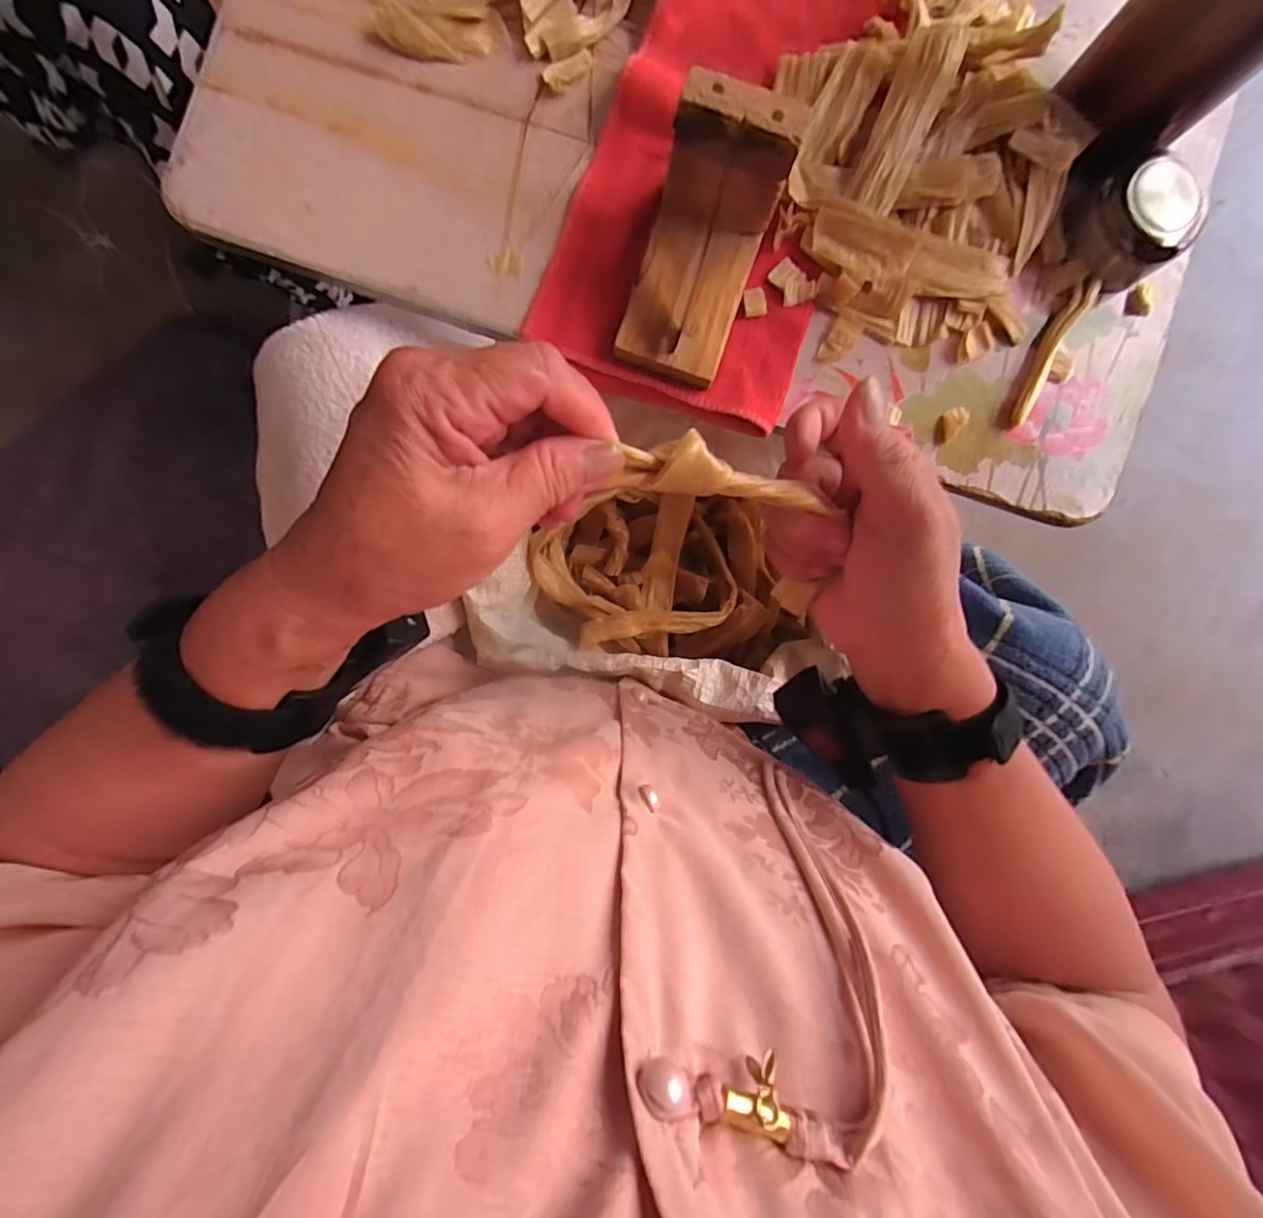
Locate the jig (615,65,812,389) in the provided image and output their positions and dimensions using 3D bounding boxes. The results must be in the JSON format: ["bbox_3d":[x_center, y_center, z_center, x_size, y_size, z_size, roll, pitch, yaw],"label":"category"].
[{"bbox_3d":[0.036,-0.188,0.286,0.060,0.078,0.106,18,88,-2],"label":"jig"}]

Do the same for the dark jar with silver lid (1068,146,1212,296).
[{"bbox_3d":[0.298,-0.231,0.324,0.058,0.039,0.066,-36,91,-3],"label":"dark jar with silver lid"}]

